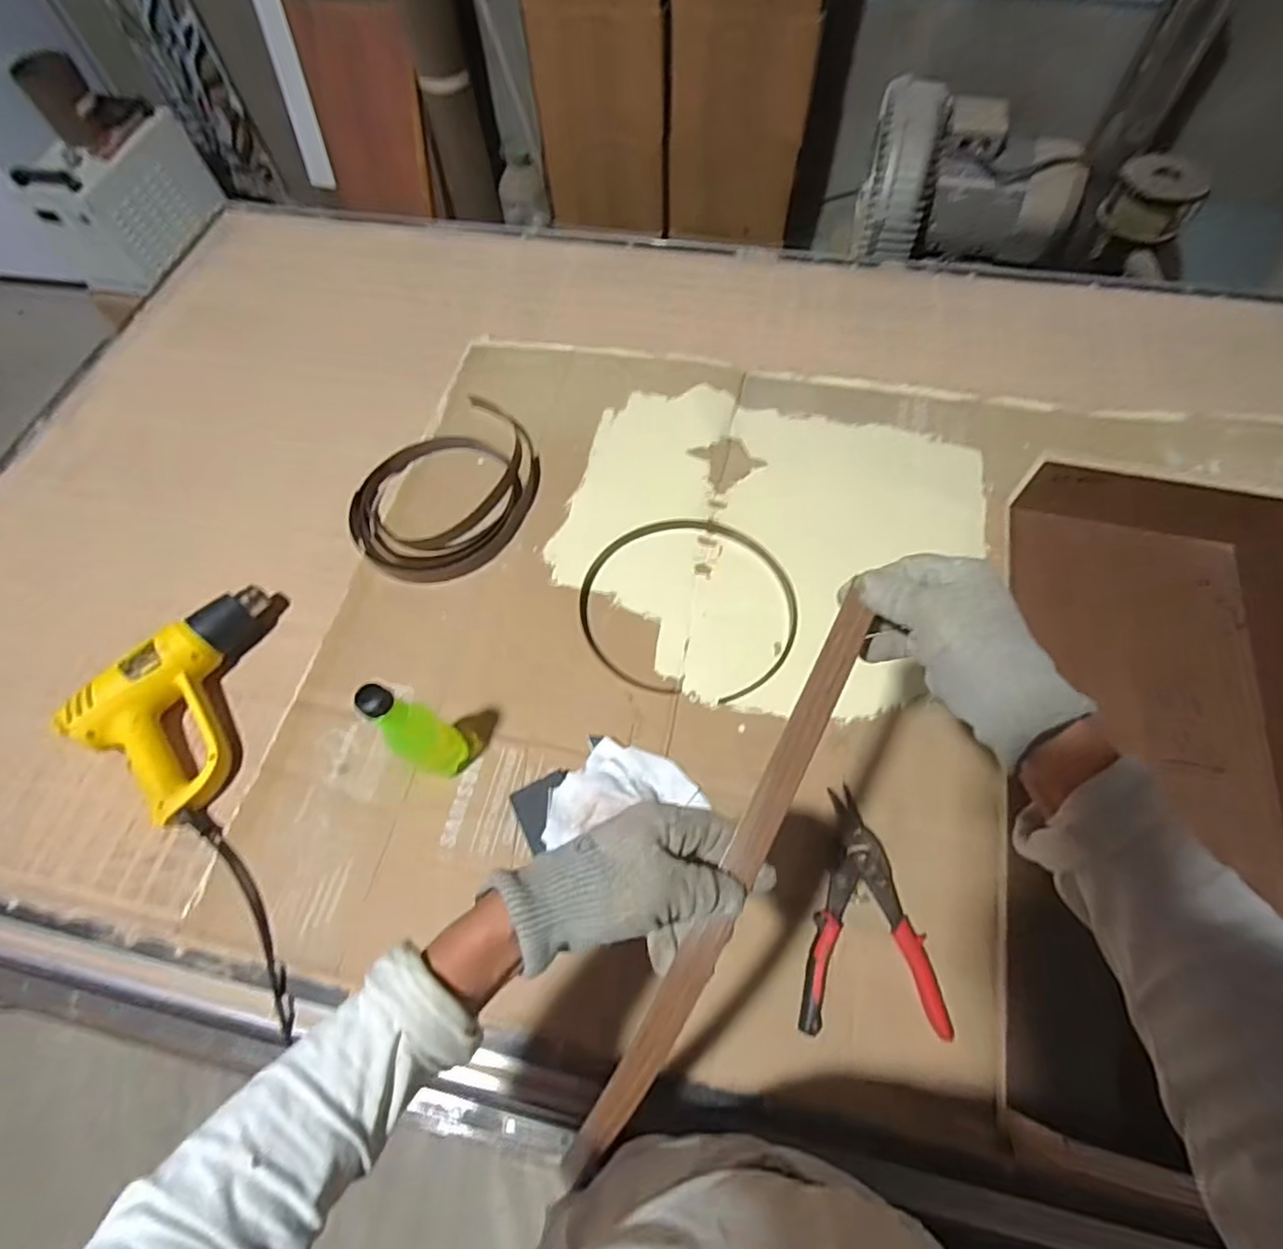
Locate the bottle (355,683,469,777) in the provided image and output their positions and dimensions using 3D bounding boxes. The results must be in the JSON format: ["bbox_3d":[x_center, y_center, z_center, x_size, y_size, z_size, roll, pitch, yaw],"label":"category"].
[{"bbox_3d":[-0.229,0.117,0.657,0.059,0.200,0.055,36,72,17],"label":"bottle"}]

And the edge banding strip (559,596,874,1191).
[{"bbox_3d":[0.053,0.162,0.390,0.027,0.044,0.401,27,85,14],"label":"edge banding strip"}]

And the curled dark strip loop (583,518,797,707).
[{"bbox_3d":[0.062,-0.031,0.821,0.268,0.009,0.247,-1,65,3],"label":"curled dark strip loop"}]

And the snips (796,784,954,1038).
[{"bbox_3d":[0.226,0.287,0.647,0.136,0.024,0.224,0,66,3],"label":"snips"}]

